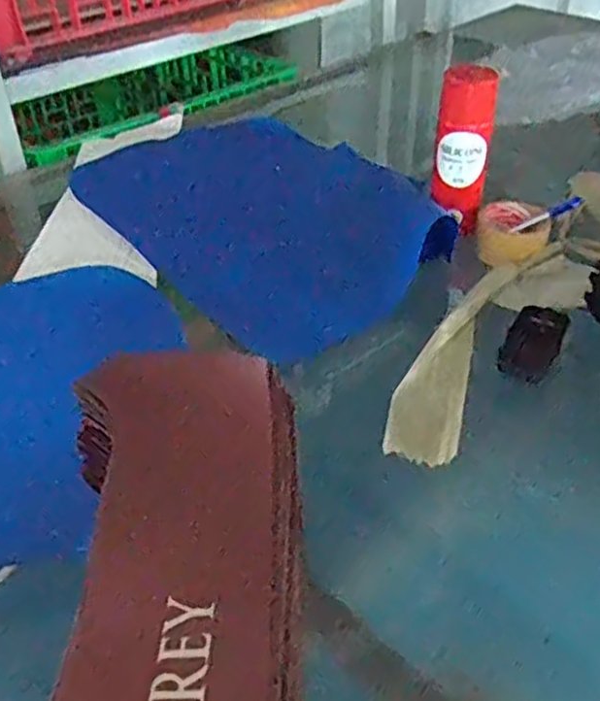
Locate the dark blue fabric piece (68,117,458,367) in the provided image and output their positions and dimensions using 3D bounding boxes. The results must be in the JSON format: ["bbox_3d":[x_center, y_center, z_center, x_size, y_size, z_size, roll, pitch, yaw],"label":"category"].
[{"bbox_3d":[-0.044,-0.184,1.159,0.628,0.277,0.204,20,44,25],"label":"dark blue fabric piece"}]

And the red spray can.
[{"bbox_3d":[0.200,-0.252,0.896,0.066,0.189,0.067,10,40,14],"label":"red spray can"}]

